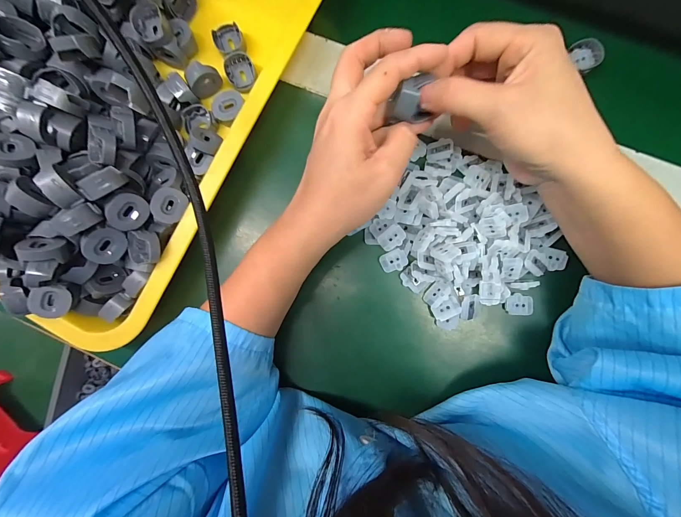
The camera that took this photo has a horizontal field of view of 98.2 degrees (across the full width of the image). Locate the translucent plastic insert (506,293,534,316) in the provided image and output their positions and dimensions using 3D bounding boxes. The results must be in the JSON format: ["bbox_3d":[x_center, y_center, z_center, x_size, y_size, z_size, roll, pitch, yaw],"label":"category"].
[{"bbox_3d":[0.146,0.038,0.240,0.017,0.008,0.017,0,87,4],"label":"translucent plastic insert"}]

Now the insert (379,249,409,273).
[{"bbox_3d":[0.045,0.002,0.246,0.022,0.006,0.017,-24,86,2],"label":"insert"}]

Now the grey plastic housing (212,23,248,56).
[{"bbox_3d":[-0.097,-0.192,0.258,0.024,0.011,0.022,-13,86,3],"label":"grey plastic housing"}]

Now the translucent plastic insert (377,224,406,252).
[{"bbox_3d":[0.043,-0.017,0.241,0.022,0.005,0.016,-33,85,2],"label":"translucent plastic insert"}]

